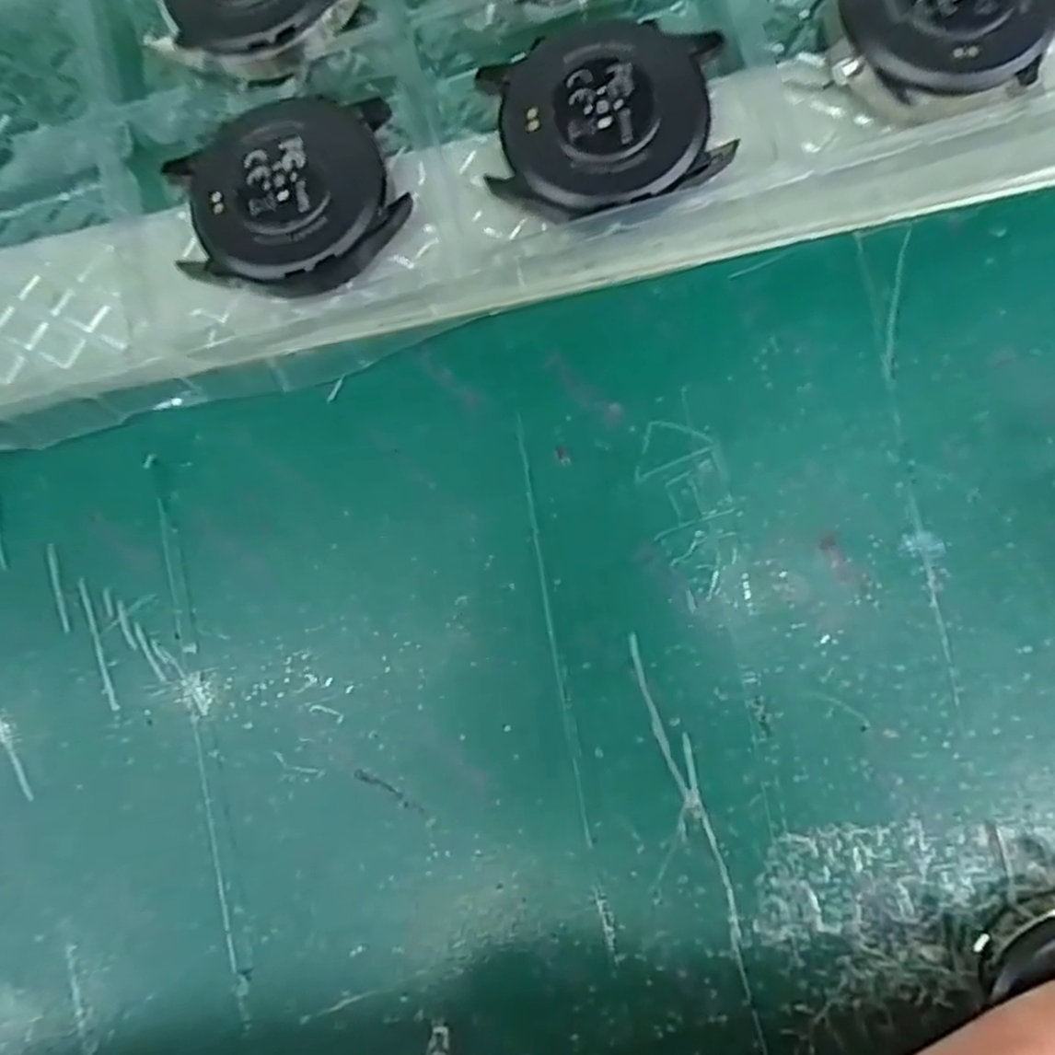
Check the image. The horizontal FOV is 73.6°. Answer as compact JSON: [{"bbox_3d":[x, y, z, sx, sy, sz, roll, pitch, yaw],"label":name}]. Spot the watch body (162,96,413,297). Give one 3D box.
[{"bbox_3d":[-0.054,-0.076,0.160,0.049,0.013,0.043,-3,90,8],"label":"watch body"}]

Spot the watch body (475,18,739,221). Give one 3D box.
[{"bbox_3d":[0.017,-0.089,0.155,0.049,0.012,0.041,-14,89,7],"label":"watch body"}]

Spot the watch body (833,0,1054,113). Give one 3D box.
[{"bbox_3d":[0.086,-0.112,0.148,0.044,0.011,0.047,-12,88,5],"label":"watch body"}]

